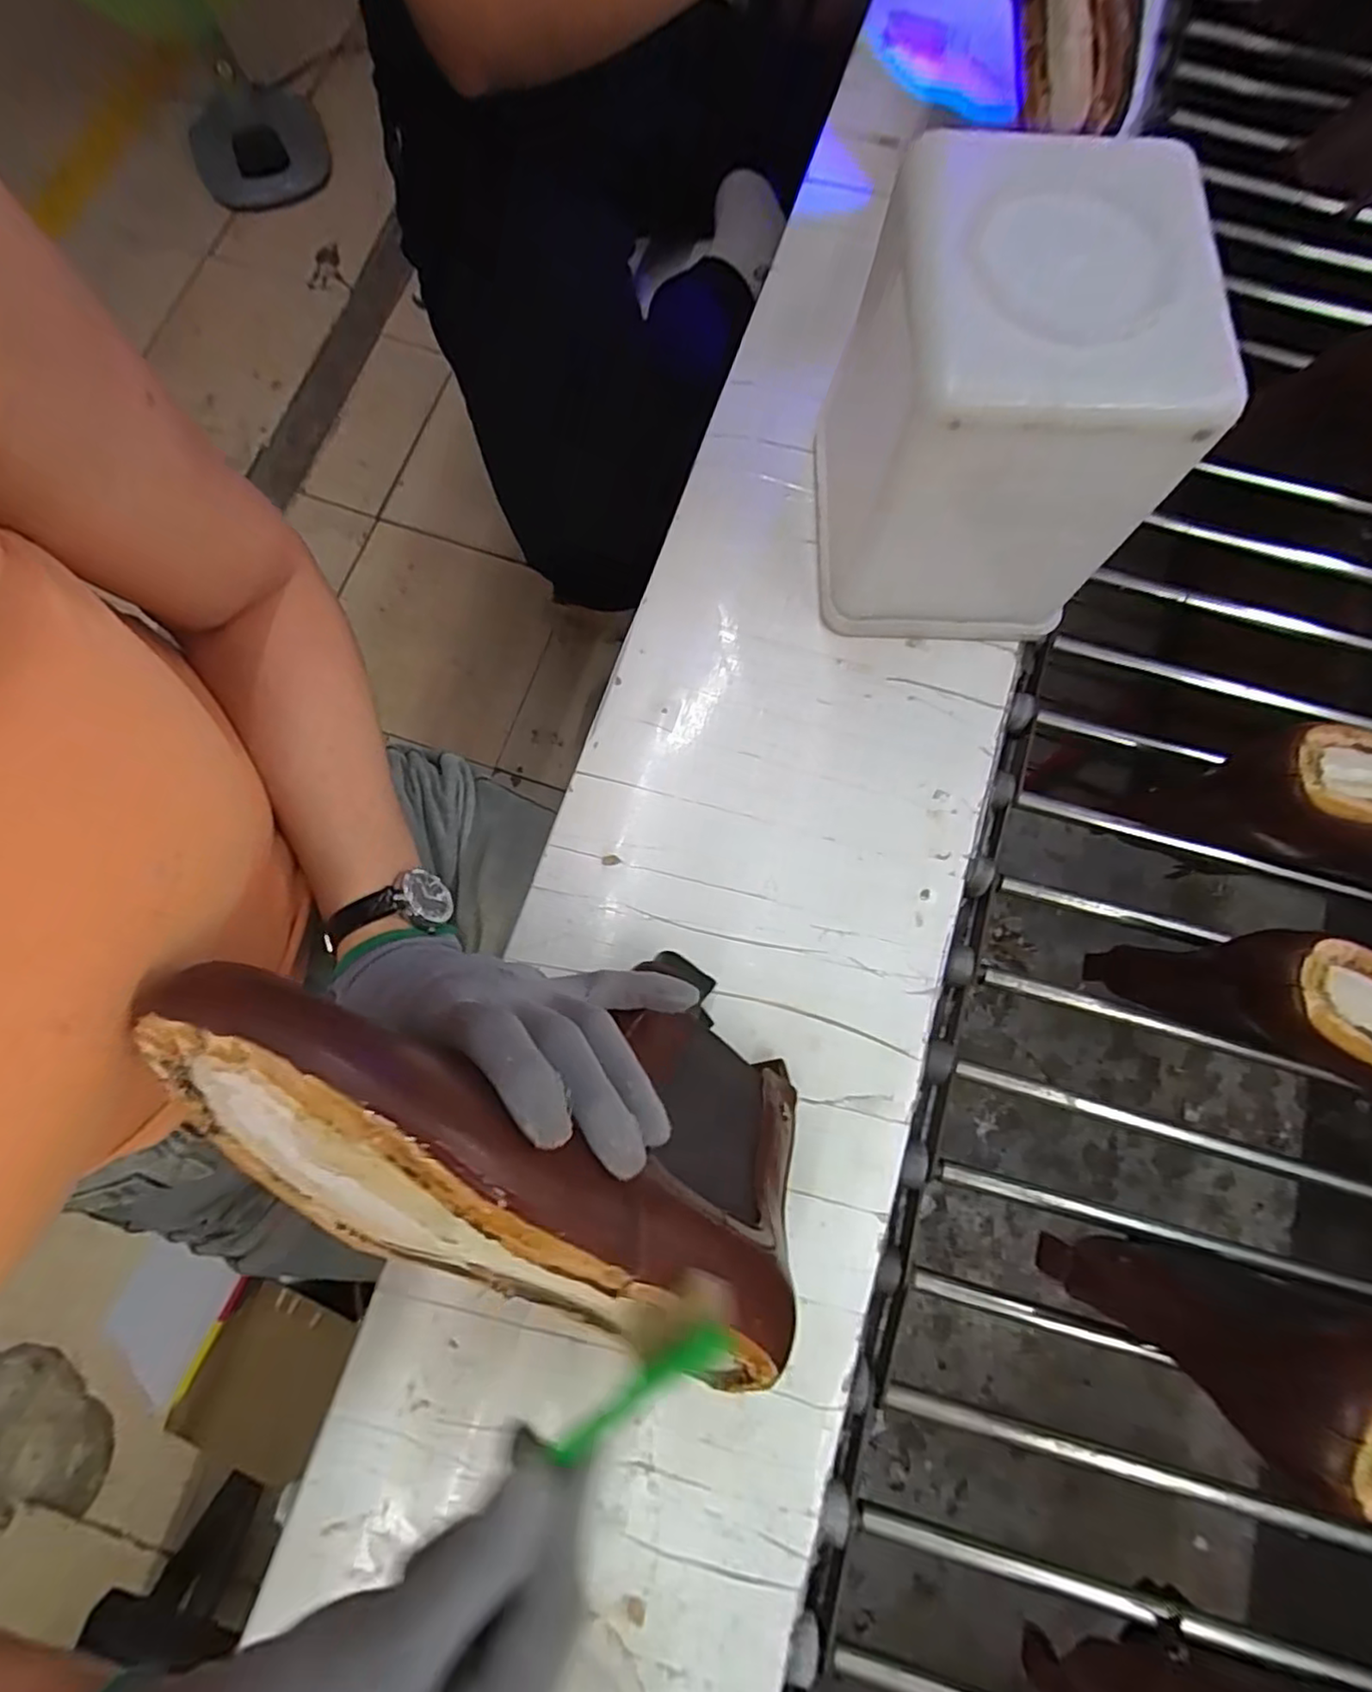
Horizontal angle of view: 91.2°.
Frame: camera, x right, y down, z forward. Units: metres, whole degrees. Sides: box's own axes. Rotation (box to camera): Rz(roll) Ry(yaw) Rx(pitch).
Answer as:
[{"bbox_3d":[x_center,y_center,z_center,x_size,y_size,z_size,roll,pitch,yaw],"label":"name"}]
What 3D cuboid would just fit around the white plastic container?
[{"bbox_3d":[0.150,-0.225,0.355,0.133,0.163,0.164,-2,77,-1],"label":"white plastic container"}]

